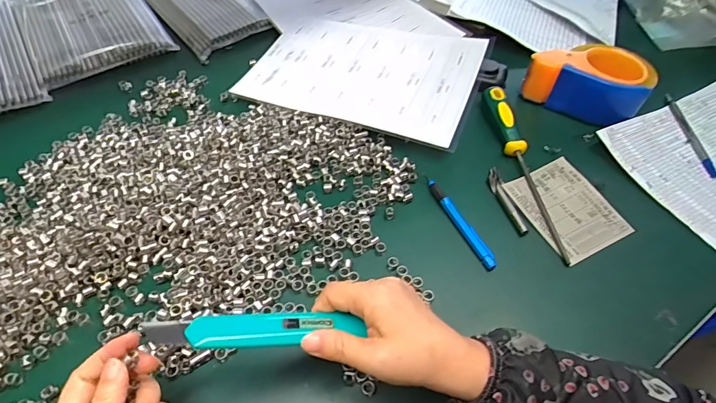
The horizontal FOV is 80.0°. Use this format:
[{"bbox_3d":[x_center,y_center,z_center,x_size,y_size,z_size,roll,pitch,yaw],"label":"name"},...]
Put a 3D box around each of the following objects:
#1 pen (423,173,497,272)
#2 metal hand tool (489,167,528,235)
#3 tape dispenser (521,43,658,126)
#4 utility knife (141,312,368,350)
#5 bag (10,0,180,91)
[{"bbox_3d":[0.103,0.017,0.439,0.011,0.012,0.124,-21,54,-14],"label":"pen"},{"bbox_3d":[0.159,-0.002,0.458,0.012,0.006,0.086,-10,52,-6],"label":"metal hand tool"},{"bbox_3d":[0.293,-0.155,0.532,0.100,0.053,0.123,-35,60,-22],"label":"tape dispenser"},{"bbox_3d":[-0.068,0.086,0.291,0.137,0.013,0.025,1,51,-15],"label":"utility knife"},{"bbox_3d":[-0.432,-0.297,0.679,0.179,0.030,0.312,-28,56,-19],"label":"bag"}]

